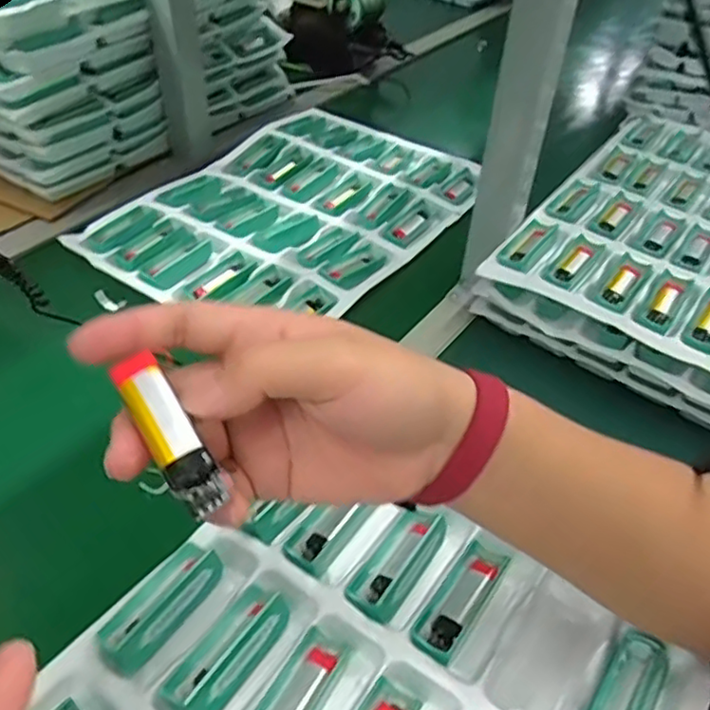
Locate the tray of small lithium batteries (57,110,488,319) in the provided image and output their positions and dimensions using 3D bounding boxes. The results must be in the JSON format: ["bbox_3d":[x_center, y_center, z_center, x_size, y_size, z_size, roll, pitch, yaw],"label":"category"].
[{"bbox_3d":[-0.070,-0.179,0.785,0.316,0.034,0.437,29,49,25],"label":"tray of small lithium batteries"}]

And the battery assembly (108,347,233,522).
[{"bbox_3d":[-0.068,0.028,0.241,0.017,0.009,0.063,-27,72,-29],"label":"battery assembly"}]

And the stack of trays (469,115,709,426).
[{"bbox_3d":[0.377,-0.127,0.702,0.303,0.062,0.497,29,49,24],"label":"stack of trays"}]

